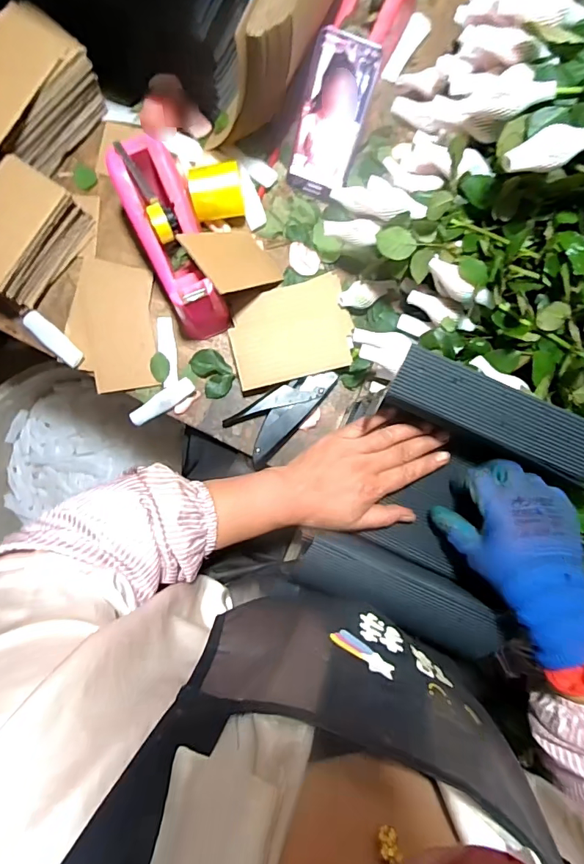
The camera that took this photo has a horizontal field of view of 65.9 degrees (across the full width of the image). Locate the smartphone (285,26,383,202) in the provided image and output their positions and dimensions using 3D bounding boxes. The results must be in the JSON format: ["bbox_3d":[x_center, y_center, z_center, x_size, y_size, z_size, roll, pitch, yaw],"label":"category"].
[{"bbox_3d":[0.045,-0.363,0.526,0.072,0.012,0.154,19,132,-2],"label":"smartphone"}]

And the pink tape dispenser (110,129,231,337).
[{"bbox_3d":[-0.131,-0.210,0.504,0.066,0.080,0.210,-22,104,-3],"label":"pink tape dispenser"}]

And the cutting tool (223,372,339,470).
[{"bbox_3d":[-0.005,-0.026,0.571,0.144,0.023,0.072,-37,91,-2],"label":"cutting tool"}]

